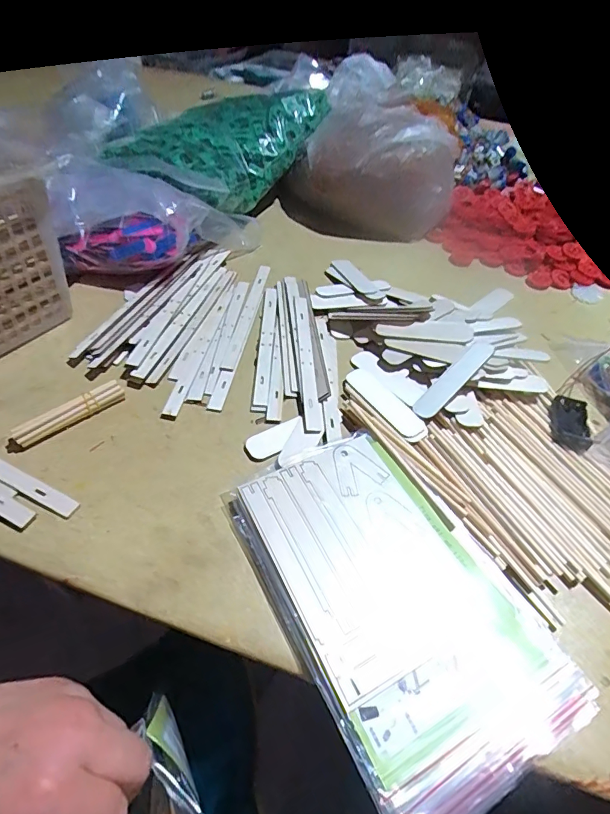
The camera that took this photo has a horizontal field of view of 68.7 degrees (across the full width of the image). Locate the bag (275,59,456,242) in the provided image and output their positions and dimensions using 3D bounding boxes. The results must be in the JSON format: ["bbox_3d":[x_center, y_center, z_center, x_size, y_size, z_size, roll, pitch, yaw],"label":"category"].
[{"bbox_3d":[0.112,-0.395,0.699,0.239,0.121,0.252,15,52,8],"label":"bag"}]

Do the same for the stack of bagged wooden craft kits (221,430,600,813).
[{"bbox_3d":[0.062,0.140,0.338,0.157,0.017,0.260,-23,57,-21],"label":"stack of bagged wooden craft kits"}]

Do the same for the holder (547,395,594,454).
[{"bbox_3d":[0.267,0.014,0.449,0.035,0.014,0.066,16,52,9],"label":"holder"}]

